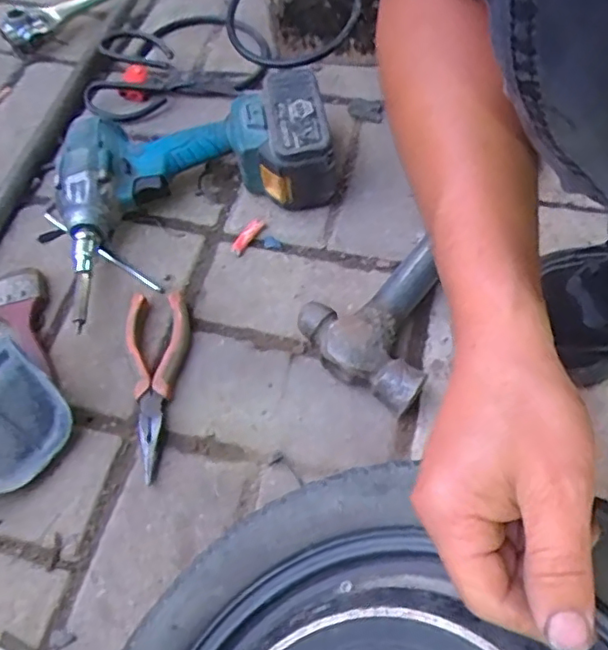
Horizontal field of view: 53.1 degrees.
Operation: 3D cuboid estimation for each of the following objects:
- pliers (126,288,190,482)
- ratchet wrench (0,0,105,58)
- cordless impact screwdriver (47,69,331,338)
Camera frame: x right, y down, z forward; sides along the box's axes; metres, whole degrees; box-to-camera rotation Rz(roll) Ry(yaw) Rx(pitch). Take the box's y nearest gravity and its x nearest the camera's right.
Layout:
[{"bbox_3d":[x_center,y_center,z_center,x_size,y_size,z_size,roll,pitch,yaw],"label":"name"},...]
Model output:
[{"bbox_3d":[-0.113,0.043,0.480,0.047,0.022,0.152,-7,59,-3],"label":"pliers"},{"bbox_3d":[-0.250,-0.400,0.738,0.247,0.039,0.048,-36,64,-19],"label":"ratchet wrench"},{"bbox_3d":[-0.103,-0.130,0.545,0.255,0.081,0.164,-12,59,-6],"label":"cordless impact screwdriver"}]

